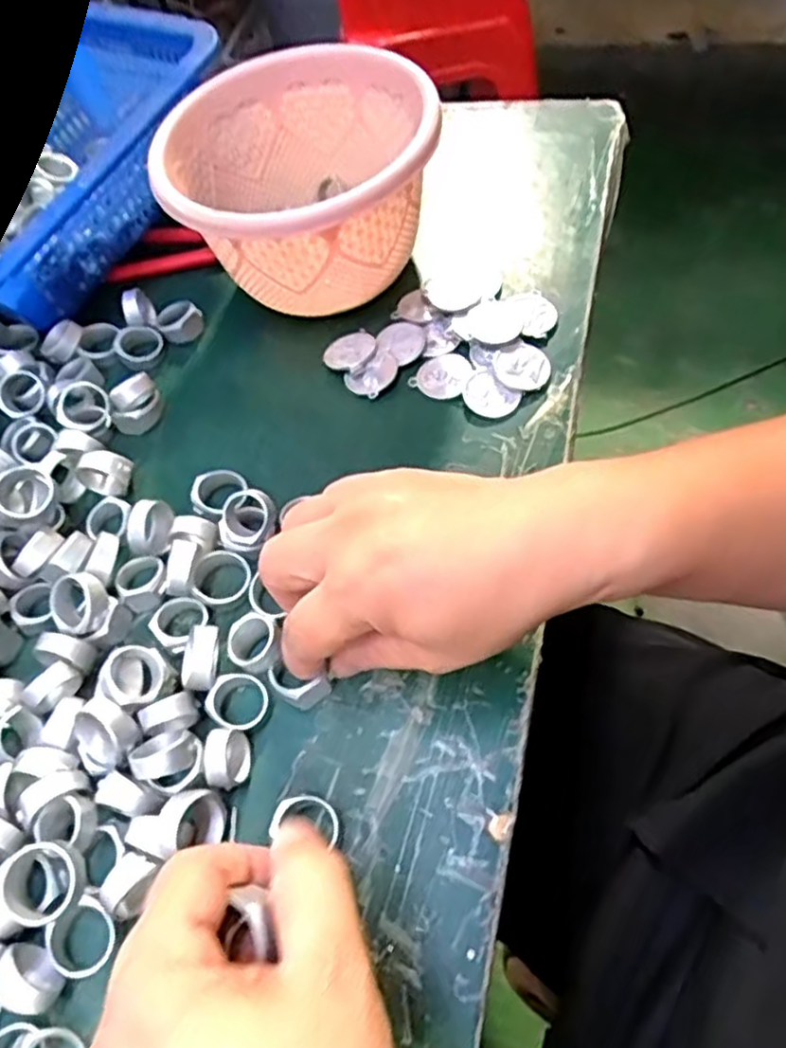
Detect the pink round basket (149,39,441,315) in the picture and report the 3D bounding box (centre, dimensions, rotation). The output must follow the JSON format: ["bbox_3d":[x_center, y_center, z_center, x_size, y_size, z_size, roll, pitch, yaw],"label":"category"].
[{"bbox_3d":[-0.047,-0.182,0.399,0.132,0.101,0.137,-4,58,7],"label":"pink round basket"}]

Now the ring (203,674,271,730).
[{"bbox_3d":[-0.063,0.073,0.297,0.023,0.011,0.023,-4,58,7],"label":"ring"}]

